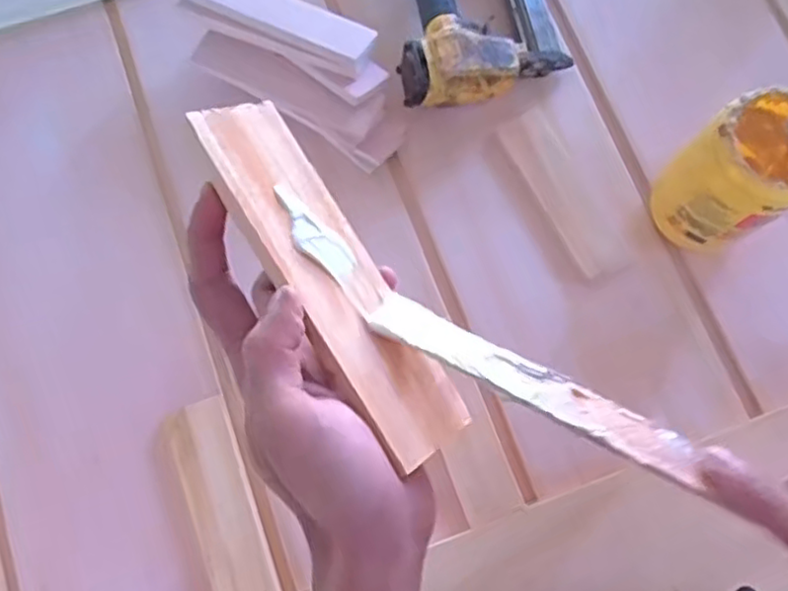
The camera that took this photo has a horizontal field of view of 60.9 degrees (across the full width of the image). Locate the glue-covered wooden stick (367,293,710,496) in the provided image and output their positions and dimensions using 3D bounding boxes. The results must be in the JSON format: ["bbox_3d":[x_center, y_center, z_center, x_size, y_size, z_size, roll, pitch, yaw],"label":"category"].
[{"bbox_3d":[0.057,0.036,0.283,0.143,0.004,0.025,27,43,14],"label":"glue-covered wooden stick"}]

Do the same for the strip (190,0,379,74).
[{"bbox_3d":[-0.108,-0.261,0.623,0.183,0.013,0.047,25,77,7],"label":"strip"}]

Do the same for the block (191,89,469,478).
[{"bbox_3d":[-0.028,-0.010,0.297,0.052,0.004,0.177,-27,83,-47],"label":"block"}]

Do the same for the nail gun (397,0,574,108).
[{"bbox_3d":[0.072,-0.309,0.674,0.172,0.068,0.247,-13,75,-3],"label":"nail gun"}]

